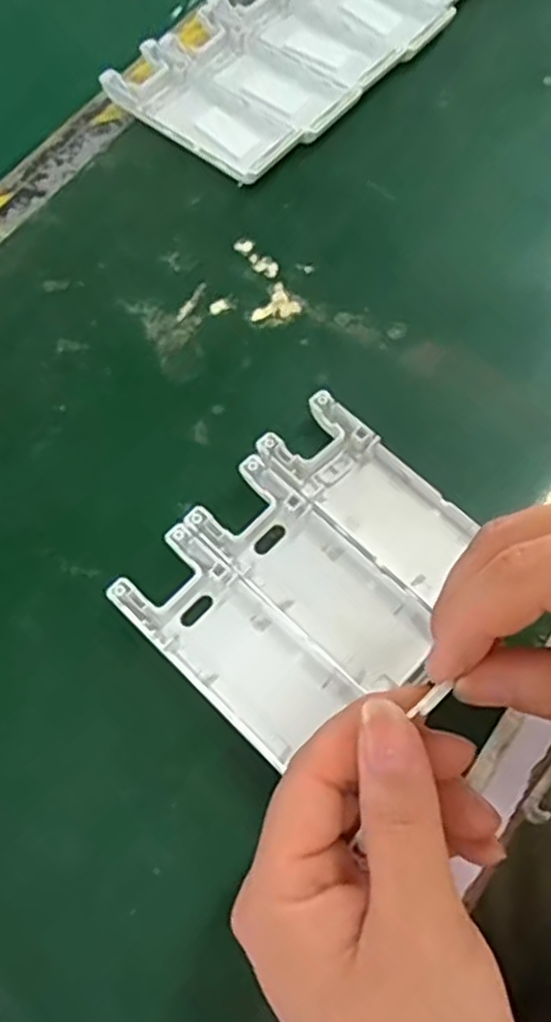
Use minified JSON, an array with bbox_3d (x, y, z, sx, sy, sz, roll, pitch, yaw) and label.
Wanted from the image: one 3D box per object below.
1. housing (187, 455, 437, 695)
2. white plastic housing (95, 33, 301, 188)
[{"bbox_3d":[0.016,0.024,0.276,0.098,0.011,0.038,41,74,18],"label":"housing"},{"bbox_3d":[-0.037,-0.198,0.370,0.099,0.013,0.042,36,72,17],"label":"white plastic housing"}]

